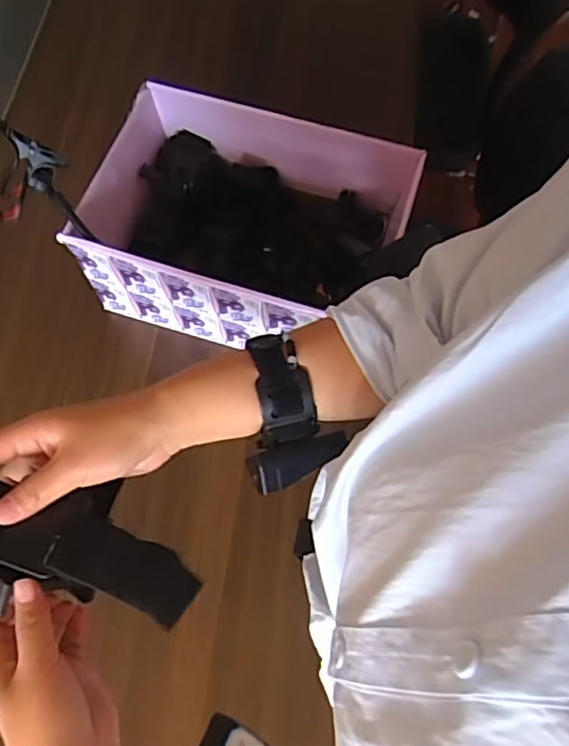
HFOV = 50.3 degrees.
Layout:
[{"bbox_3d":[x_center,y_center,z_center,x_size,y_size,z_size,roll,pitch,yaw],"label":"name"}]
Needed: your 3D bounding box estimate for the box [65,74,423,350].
[{"bbox_3d":[-0.044,-0.162,0.699,0.334,0.141,0.225,17,71,5],"label":"box"}]

